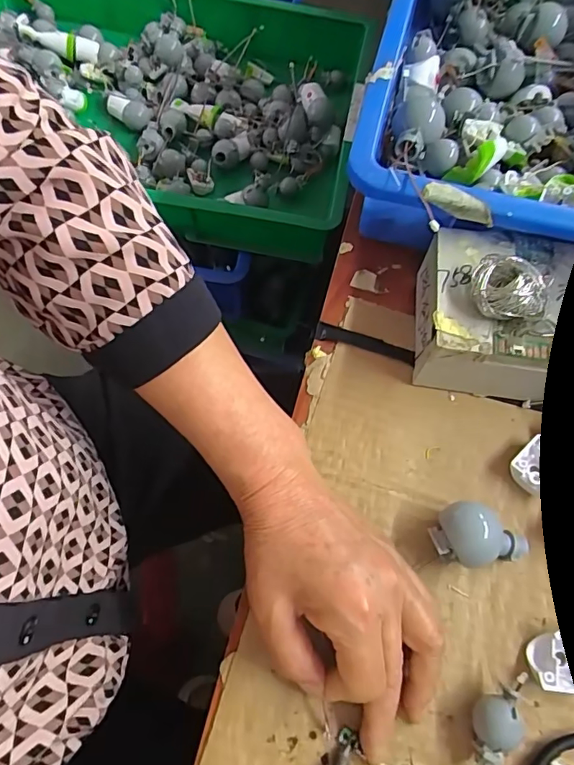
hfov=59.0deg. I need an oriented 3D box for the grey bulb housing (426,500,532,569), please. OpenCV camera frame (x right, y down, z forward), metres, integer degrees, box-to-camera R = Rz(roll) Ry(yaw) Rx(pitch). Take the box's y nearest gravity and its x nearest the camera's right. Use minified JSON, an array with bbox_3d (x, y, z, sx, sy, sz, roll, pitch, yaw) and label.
[{"bbox_3d":[0.114,0.094,0.300,0.055,0.029,0.033,16,68,6],"label":"grey bulb housing"}]

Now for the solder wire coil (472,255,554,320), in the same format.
[{"bbox_3d":[0.134,-0.057,0.306,0.038,0.026,0.036,0,69,-1],"label":"solder wire coil"}]

